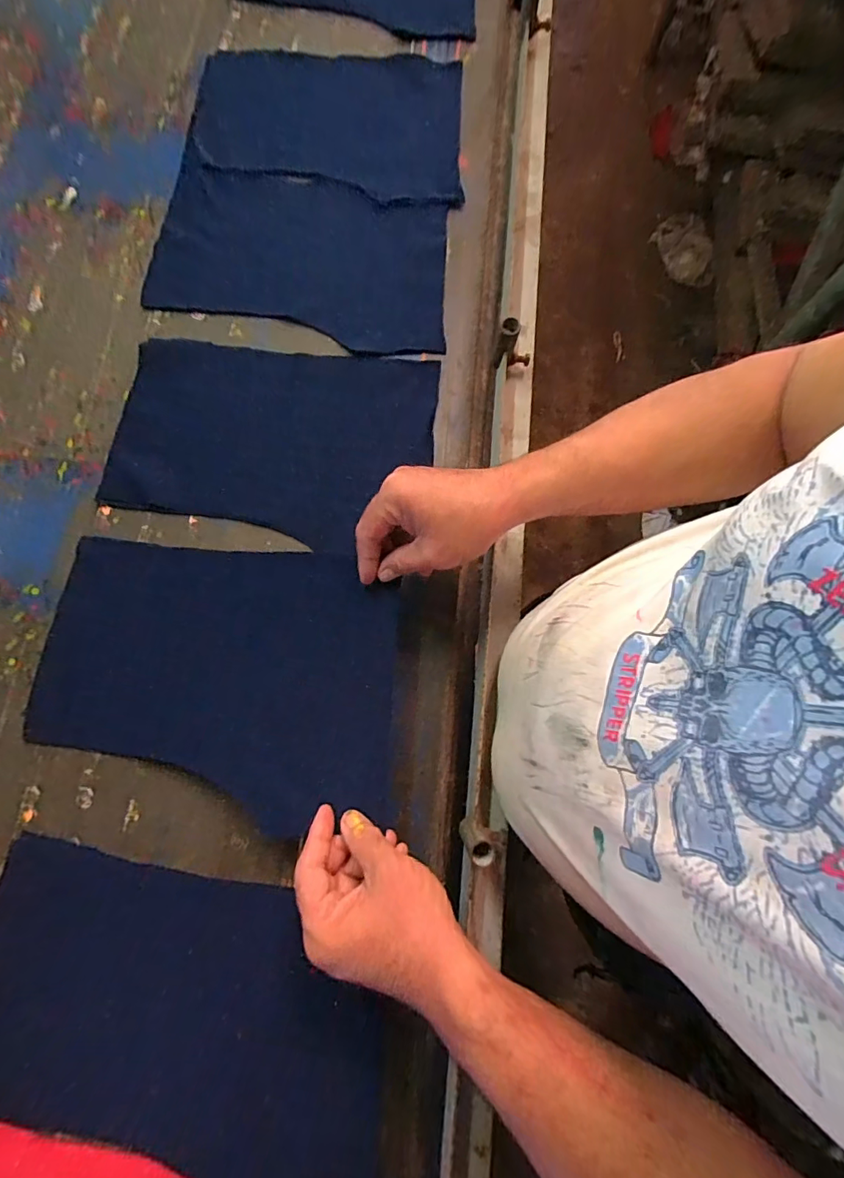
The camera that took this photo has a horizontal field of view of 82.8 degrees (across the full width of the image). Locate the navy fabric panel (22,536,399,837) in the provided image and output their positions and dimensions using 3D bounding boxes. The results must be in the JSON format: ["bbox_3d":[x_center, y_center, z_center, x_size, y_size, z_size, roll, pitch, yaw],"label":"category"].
[{"bbox_3d":[-0.198,0.084,0.464,0.342,0.012,0.245,4,80,2],"label":"navy fabric panel"}]

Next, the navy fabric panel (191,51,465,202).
[{"bbox_3d":[-0.119,-0.606,0.613,0.336,0.017,0.252,2,77,2],"label":"navy fabric panel"}]

